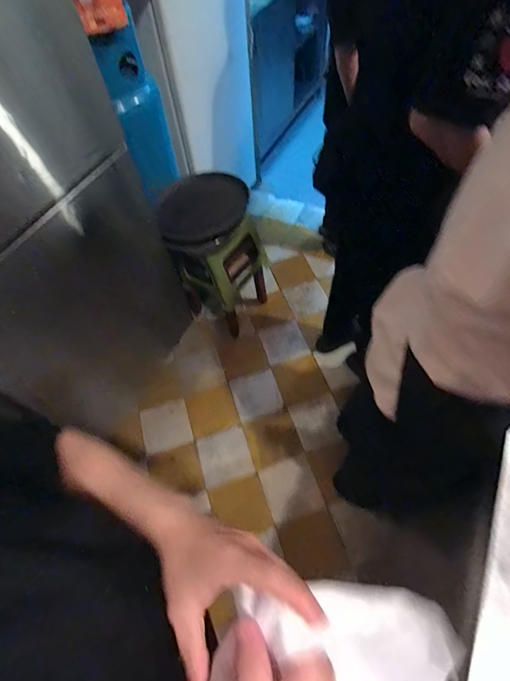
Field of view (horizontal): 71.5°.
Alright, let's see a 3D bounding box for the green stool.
[{"bbox_3d":[-0.143,-0.331,1.400,0.288,0.559,0.293,22,62,17],"label":"green stool"}]

